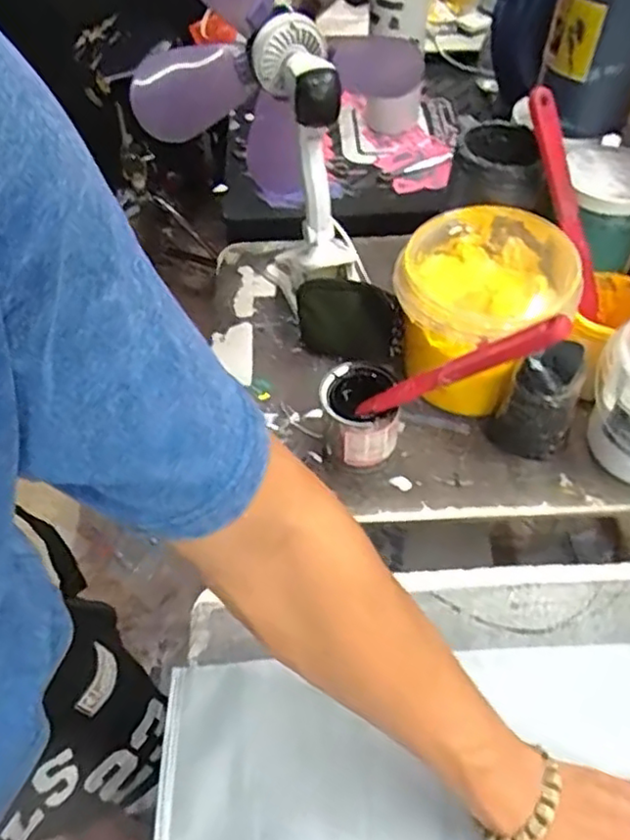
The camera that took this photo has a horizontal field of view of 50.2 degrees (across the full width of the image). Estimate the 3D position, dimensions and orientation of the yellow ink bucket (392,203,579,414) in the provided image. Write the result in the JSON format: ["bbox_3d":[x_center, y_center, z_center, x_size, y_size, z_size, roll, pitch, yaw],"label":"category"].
[{"bbox_3d":[0.149,-0.099,0.653,0.147,0.153,0.152,-2,52,2],"label":"yellow ink bucket"}]

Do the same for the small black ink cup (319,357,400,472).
[{"bbox_3d":[0.043,-0.005,0.625,0.071,0.076,0.076,0,52,3],"label":"small black ink cup"}]

